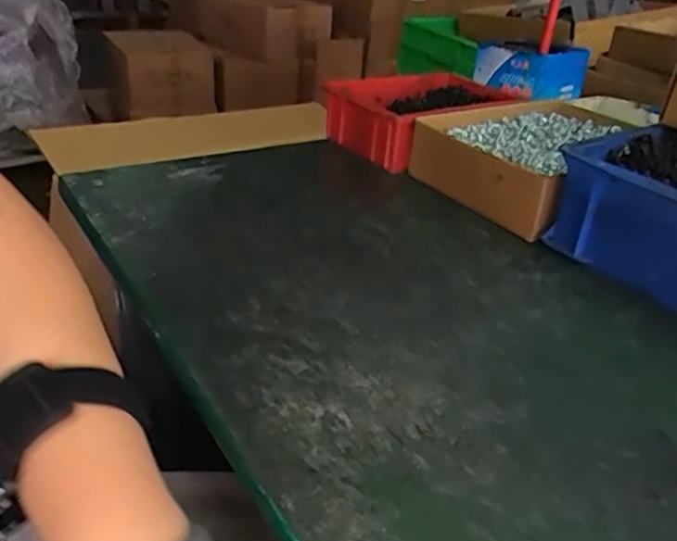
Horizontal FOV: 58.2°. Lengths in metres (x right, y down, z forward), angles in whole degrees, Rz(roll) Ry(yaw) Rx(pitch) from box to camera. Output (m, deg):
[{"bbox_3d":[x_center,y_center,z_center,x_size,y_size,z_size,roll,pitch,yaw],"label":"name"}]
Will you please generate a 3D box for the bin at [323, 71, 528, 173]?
[{"bbox_3d":[0.096,-0.175,0.683,0.210,0.060,0.136,-20,38,-35],"label":"bin"}]

